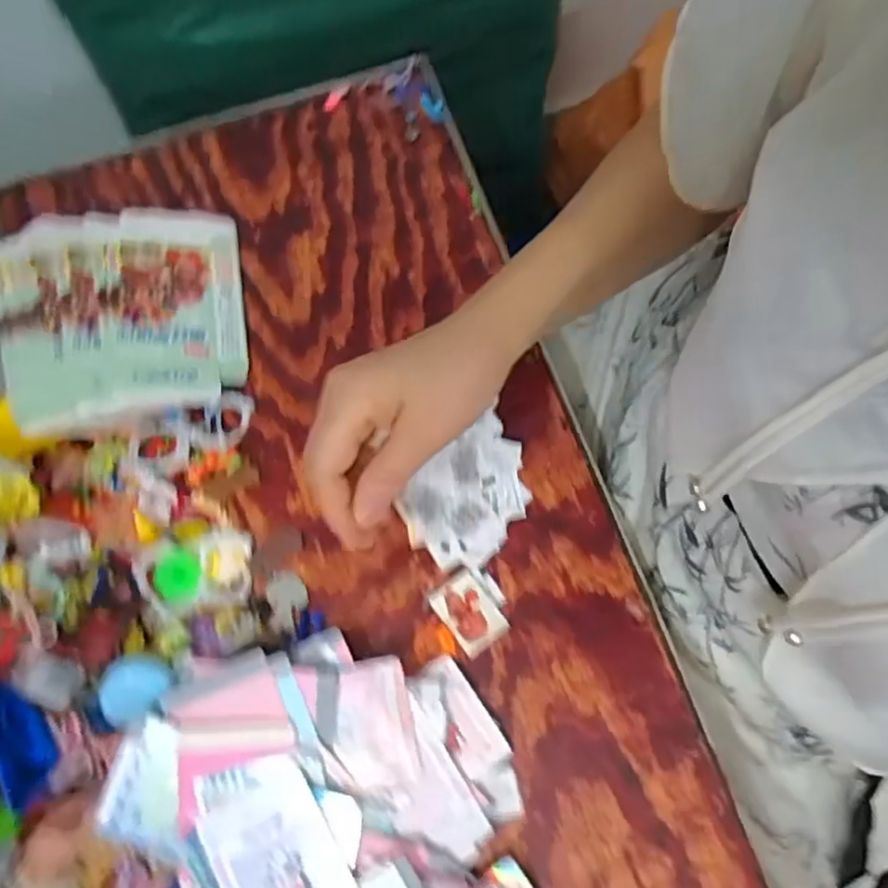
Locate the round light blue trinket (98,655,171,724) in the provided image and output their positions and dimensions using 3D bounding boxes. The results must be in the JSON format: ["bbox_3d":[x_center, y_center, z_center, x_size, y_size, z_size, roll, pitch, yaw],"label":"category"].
[{"bbox_3d":[-0.175,0.136,0.377,0.042,0.011,0.033,-23,73,-5],"label":"round light blue trinket"}]

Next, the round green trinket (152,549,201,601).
[{"bbox_3d":[-0.162,0.079,0.408,0.025,0.005,0.029,3,73,3],"label":"round green trinket"}]

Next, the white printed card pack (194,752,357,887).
[{"bbox_3d":[-0.086,0.215,0.349,0.060,0.006,0.104,-27,74,-7],"label":"white printed card pack"}]

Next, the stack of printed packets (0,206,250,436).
[{"bbox_3d":[-0.204,-0.090,0.439,0.150,0.013,0.148,-13,72,-25],"label":"stack of printed packets"}]

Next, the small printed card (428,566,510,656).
[{"bbox_3d":[0.015,0.100,0.402,0.030,0.006,0.043,-35,75,-9],"label":"small printed card"}]

